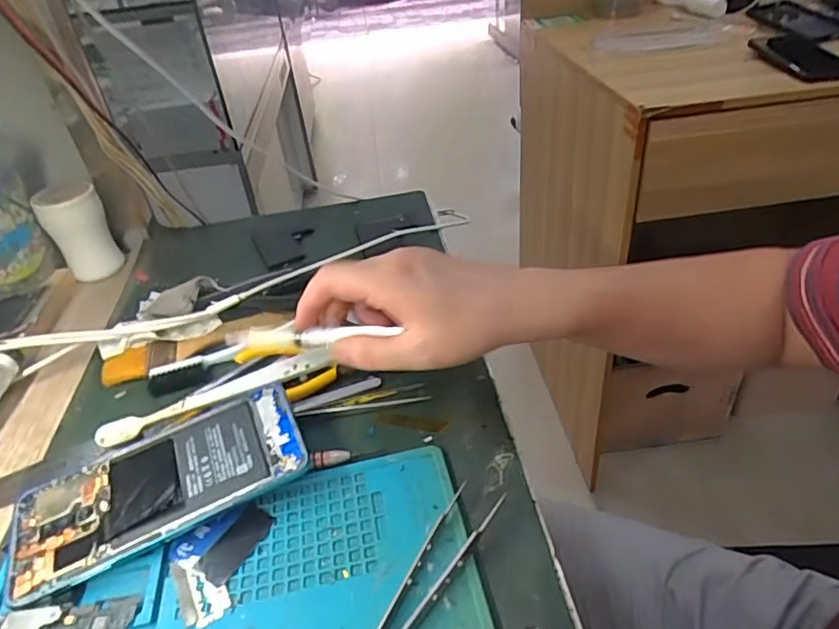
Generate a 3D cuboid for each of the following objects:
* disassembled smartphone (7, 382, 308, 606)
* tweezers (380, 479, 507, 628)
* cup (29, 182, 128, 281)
[{"bbox_3d":[-0.148,0.094,0.324,0.160,0.007,0.071,-23,42,-13],"label":"disassembled smartphone"},{"bbox_3d":[-0.008,0.138,0.264,0.024,0.010,0.153,20,43,29],"label":"tweezers"},{"bbox_3d":[-0.330,-0.083,0.548,0.054,0.080,0.058,-3,37,3],"label":"cup"}]

